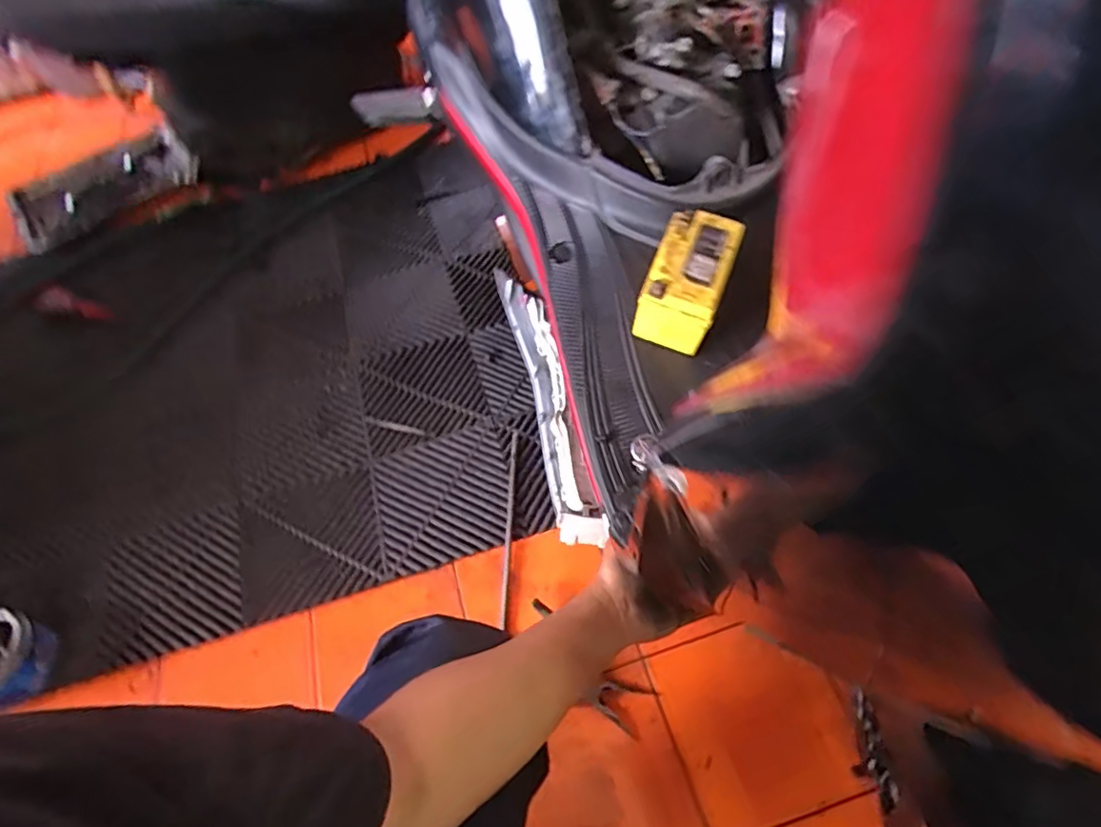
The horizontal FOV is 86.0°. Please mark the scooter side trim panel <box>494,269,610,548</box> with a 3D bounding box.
[{"bbox_3d":[-0.004,-0.014,0.860,0.059,0.076,0.446,-13,56,-4],"label":"scooter side trim panel"}]

